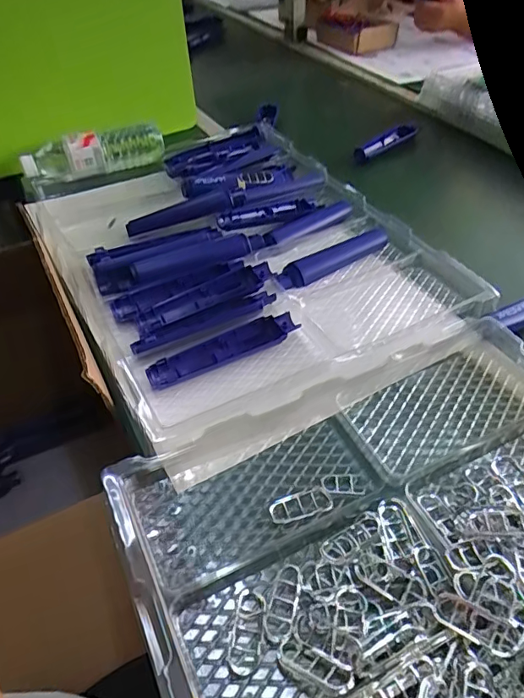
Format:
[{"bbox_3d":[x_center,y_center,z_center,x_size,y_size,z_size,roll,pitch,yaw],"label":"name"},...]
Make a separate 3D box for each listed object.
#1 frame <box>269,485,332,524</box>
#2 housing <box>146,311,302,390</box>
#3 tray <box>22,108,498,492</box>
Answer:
[{"bbox_3d":[0.031,0.127,0.409,0.051,0.006,0.024,-10,46,-11],"label":"frame"},{"bbox_3d":[-0.040,-0.001,0.521,0.164,0.012,0.034,-21,49,-20],"label":"housing"},{"bbox_3d":[-0.034,-0.130,0.671,0.437,0.064,0.560,-23,49,-21],"label":"tray"}]

